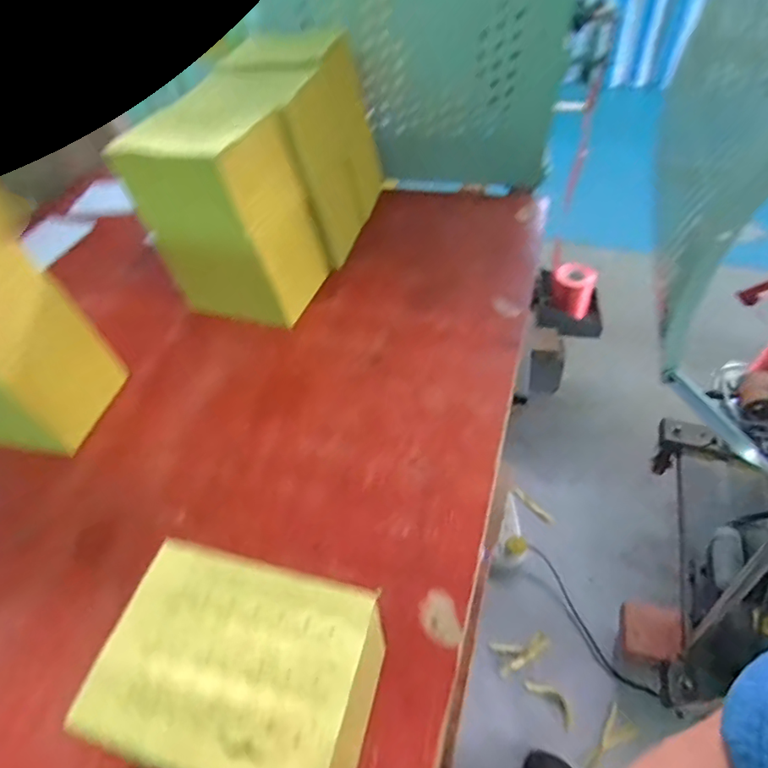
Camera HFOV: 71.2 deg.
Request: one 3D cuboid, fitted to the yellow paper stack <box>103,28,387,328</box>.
[{"bbox_3d":[-0.146,-0.294,0.731,0.190,0.228,0.369,15,53,18],"label":"yellow paper stack"}]

